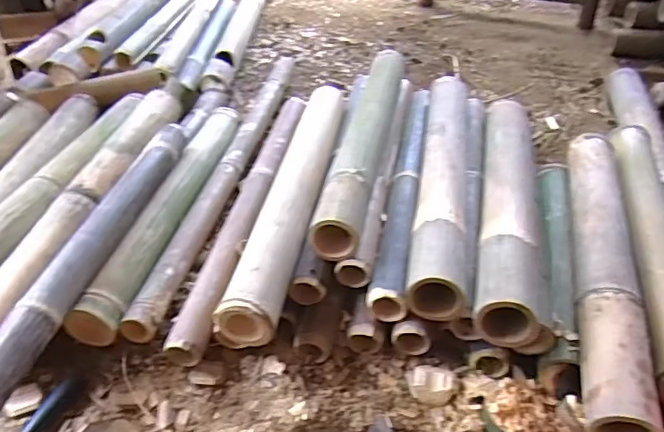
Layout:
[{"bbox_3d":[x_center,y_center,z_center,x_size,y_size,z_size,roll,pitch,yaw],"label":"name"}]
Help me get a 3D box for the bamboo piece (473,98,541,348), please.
[{"bbox_3d":[0.301,-0.044,0.949,0.088,0.074,0.584,11,41,9],"label":"bamboo piece"}]

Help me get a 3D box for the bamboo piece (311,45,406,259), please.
[{"bbox_3d":[0.065,-0.147,1.036,0.085,0.075,0.586,10,41,7],"label":"bamboo piece"}]

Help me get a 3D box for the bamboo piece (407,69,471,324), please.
[{"bbox_3d":[0.196,-0.077,0.980,0.082,0.070,0.587,9,41,6],"label":"bamboo piece"}]

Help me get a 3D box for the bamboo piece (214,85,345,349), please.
[{"bbox_3d":[-0.062,-0.052,0.953,0.092,0.066,0.606,10,41,7],"label":"bamboo piece"}]

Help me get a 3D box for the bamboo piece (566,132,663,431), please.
[{"bbox_3d":[0.428,0.062,0.884,0.089,0.087,0.607,13,42,11],"label":"bamboo piece"}]

